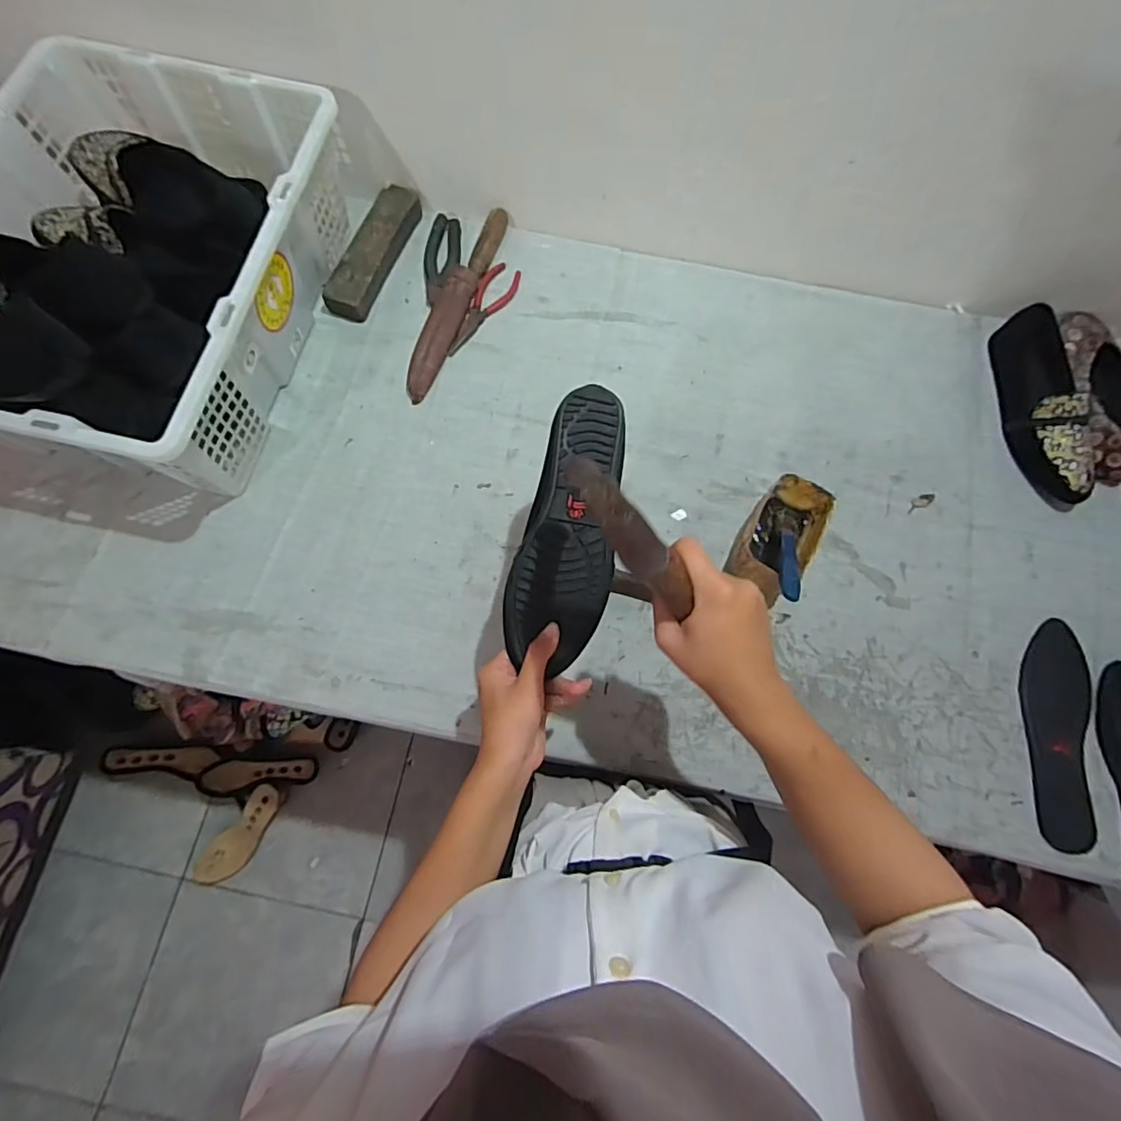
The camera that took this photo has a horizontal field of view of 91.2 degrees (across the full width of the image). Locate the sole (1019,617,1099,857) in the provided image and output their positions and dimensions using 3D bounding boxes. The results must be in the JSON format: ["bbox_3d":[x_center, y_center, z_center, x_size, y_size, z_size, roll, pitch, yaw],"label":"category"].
[{"bbox_3d":[0.549,0.185,0.604,0.073,0.011,0.243,17,72,3],"label":"sole"}]

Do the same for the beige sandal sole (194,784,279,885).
[{"bbox_3d":[-0.692,0.594,1.188,0.089,0.041,0.252,38,93,9],"label":"beige sandal sole"}]

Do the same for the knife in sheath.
[{"bbox_3d":[-0.144,-0.349,0.733,0.049,0.035,0.305,20,73,4],"label":"knife in sheath"}]

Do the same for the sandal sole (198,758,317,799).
[{"bbox_3d":[-0.648,0.464,1.181,0.232,0.036,0.071,2,71,-19],"label":"sandal sole"}]

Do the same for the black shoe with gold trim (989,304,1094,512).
[{"bbox_3d":[0.616,-0.200,0.695,0.076,0.063,0.263,6,72,-1],"label":"black shoe with gold trim"}]

